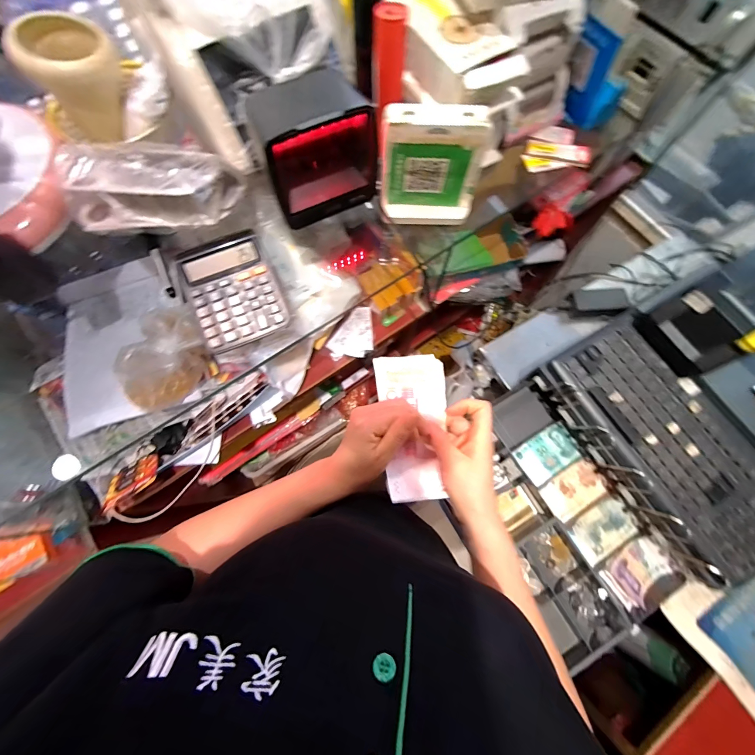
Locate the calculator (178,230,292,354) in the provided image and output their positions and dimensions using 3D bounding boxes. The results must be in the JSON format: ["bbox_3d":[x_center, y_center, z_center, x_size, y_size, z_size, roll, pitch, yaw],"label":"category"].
[{"bbox_3d":[-0.197,-0.122,0.436,0.110,0.027,0.153,-25,75,-8],"label":"calculator"}]

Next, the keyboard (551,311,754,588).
[{"bbox_3d":[0.461,0.094,0.498,0.175,0.037,0.389,-30,75,-9],"label":"keyboard"}]

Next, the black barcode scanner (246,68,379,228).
[{"bbox_3d":[-0.077,-0.293,0.426,0.141,0.125,0.070,-26,75,-8],"label":"black barcode scanner"}]

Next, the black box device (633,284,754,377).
[{"bbox_3d":[0.487,-0.071,0.490,0.079,0.096,0.130,-42,78,-12],"label":"black box device"}]

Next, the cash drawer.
[{"bbox_3d":[0.301,0.212,0.534,0.226,0.067,0.371,-31,76,-9],"label":"cash drawer"}]

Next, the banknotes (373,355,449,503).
[{"bbox_3d":[0.037,0.052,0.363,0.081,0.028,0.162,3,78,1],"label":"banknotes"}]

